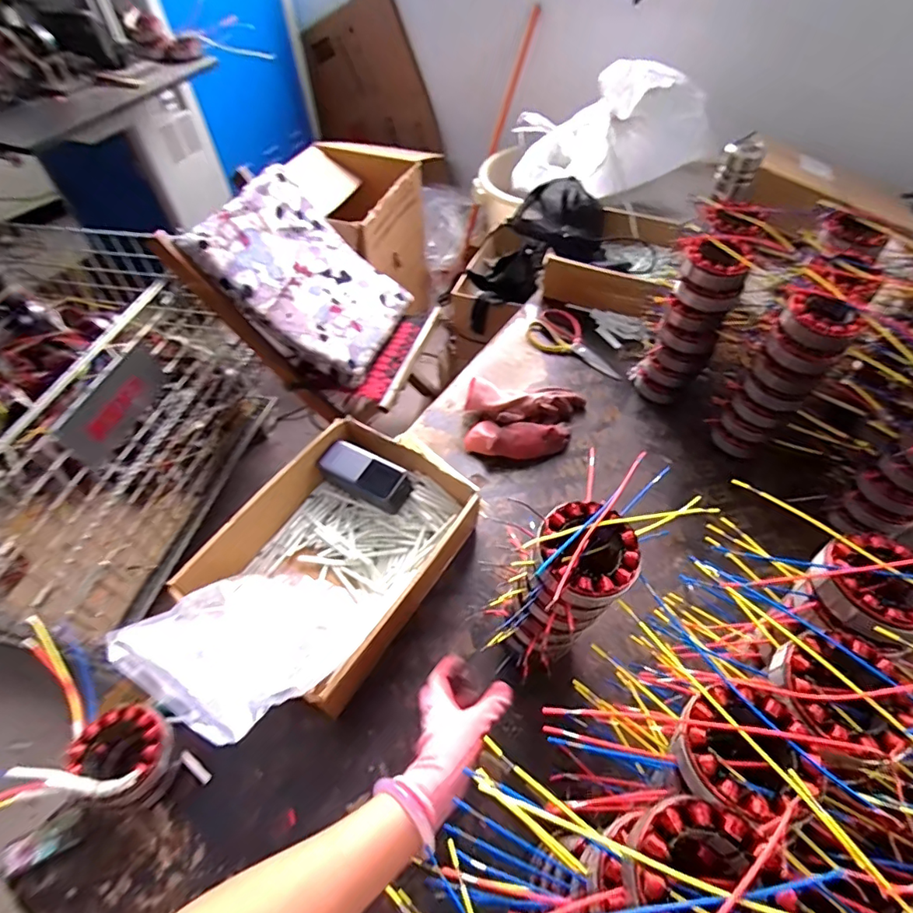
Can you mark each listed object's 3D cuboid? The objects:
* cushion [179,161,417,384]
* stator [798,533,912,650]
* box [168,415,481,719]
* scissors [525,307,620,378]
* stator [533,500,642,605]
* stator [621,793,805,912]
[{"bbox_3d":[-0.340,-0.420,1.223,0.453,0.066,0.352,42,55,-21],"label":"cushion"},{"bbox_3d":[0.343,0.108,0.427,0.085,0.041,0.084,-1,53,2],"label":"stator"},{"bbox_3d":[-0.149,0.118,0.670,0.244,0.104,0.353,27,59,21],"label":"box"},{"bbox_3d":[0.223,-0.205,0.968,0.190,0.008,0.099,39,72,18],"label":"scissors"},{"bbox_3d":[0.112,0.082,0.448,0.087,0.044,0.082,-1,53,2],"label":"stator"},{"bbox_3d":[0.137,0.236,0.283,0.089,0.032,0.084,-1,53,2],"label":"stator"}]

